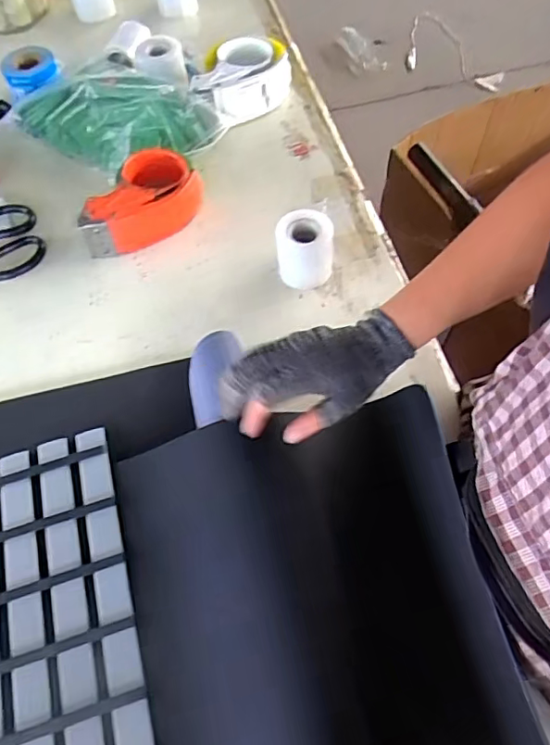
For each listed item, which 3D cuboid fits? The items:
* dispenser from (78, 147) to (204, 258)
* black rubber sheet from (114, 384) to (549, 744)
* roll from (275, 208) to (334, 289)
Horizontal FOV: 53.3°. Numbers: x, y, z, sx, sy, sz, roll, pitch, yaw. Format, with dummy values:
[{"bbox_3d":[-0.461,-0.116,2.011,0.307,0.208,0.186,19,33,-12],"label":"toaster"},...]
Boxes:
[{"bbox_3d":[-0.179,-0.223,0.695,0.165,0.058,0.108,-32,64,-14],"label":"dispenser"},{"bbox_3d":[0.044,0.217,0.468,0.306,0.069,0.378,-15,61,-5],"label":"black rubber sheet"},{"bbox_3d":[0.035,-0.138,0.640,0.063,0.075,0.064,-1,61,2],"label":"roll"}]

